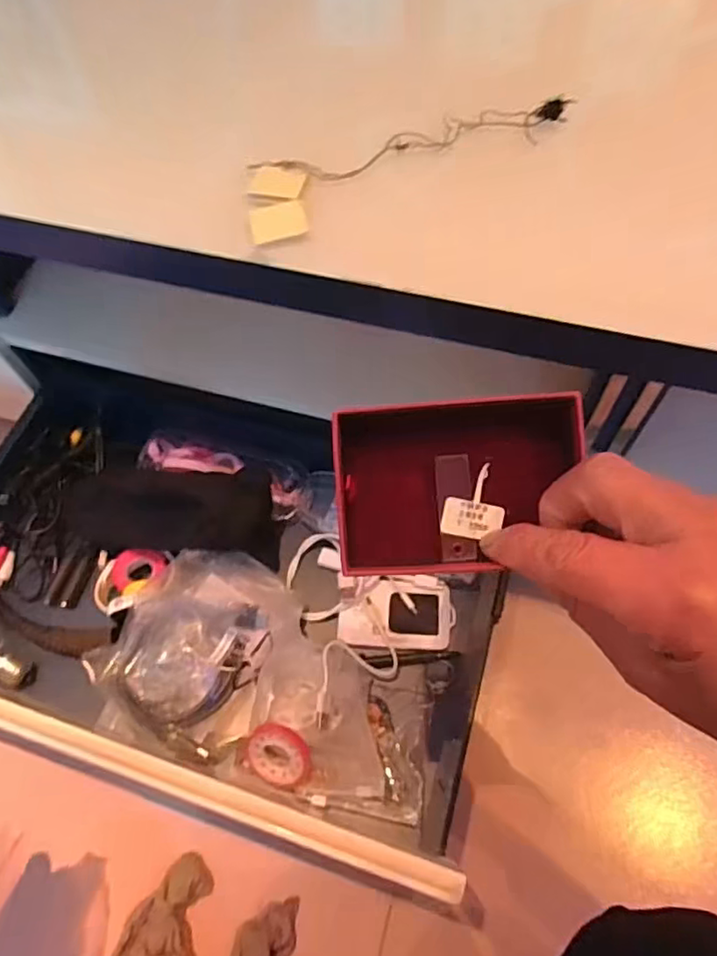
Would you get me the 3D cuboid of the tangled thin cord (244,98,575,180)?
[{"bbox_3d":[0.039,-0.212,0.377,0.203,0.011,0.027,-12,62,-3],"label":"tangled thin cord"}]

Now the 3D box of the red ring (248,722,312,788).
[{"bbox_3d":[-0.062,0.219,0.471,0.045,0.012,0.052,-31,88,16],"label":"red ring"}]

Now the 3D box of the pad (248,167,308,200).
[{"bbox_3d":[-0.050,-0.182,0.366,0.034,0.004,0.025,11,63,10],"label":"pad"}]

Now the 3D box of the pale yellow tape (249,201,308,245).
[{"bbox_3d":[-0.047,-0.149,0.347,0.032,0.004,0.027,-14,62,-4],"label":"pale yellow tape"}]

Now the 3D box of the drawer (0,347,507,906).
[{"bbox_3d":[-0.132,0.082,0.529,0.496,0.119,0.349,13,63,11],"label":"drawer"}]

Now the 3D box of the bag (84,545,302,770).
[{"bbox_3d":[-0.139,0.144,0.513,0.138,0.048,0.173,23,66,15],"label":"bag"}]

